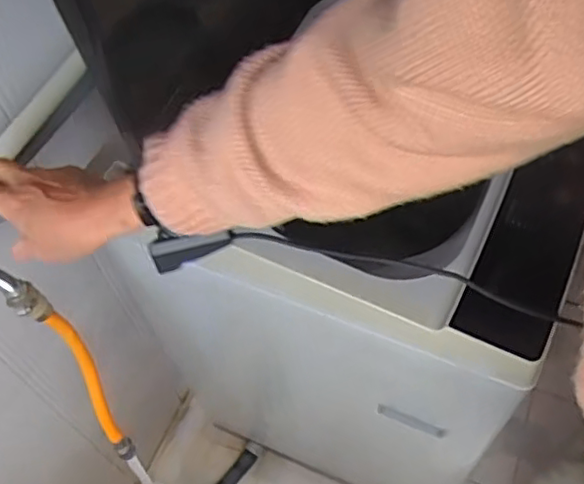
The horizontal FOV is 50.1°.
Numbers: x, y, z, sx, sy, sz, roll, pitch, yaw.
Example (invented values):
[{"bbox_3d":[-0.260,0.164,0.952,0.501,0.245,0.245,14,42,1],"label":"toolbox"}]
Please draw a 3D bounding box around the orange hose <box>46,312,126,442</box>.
[{"bbox_3d":[-0.241,0.151,0.728,0.020,0.206,0.048,-22,34,-15],"label":"orange hose"}]

